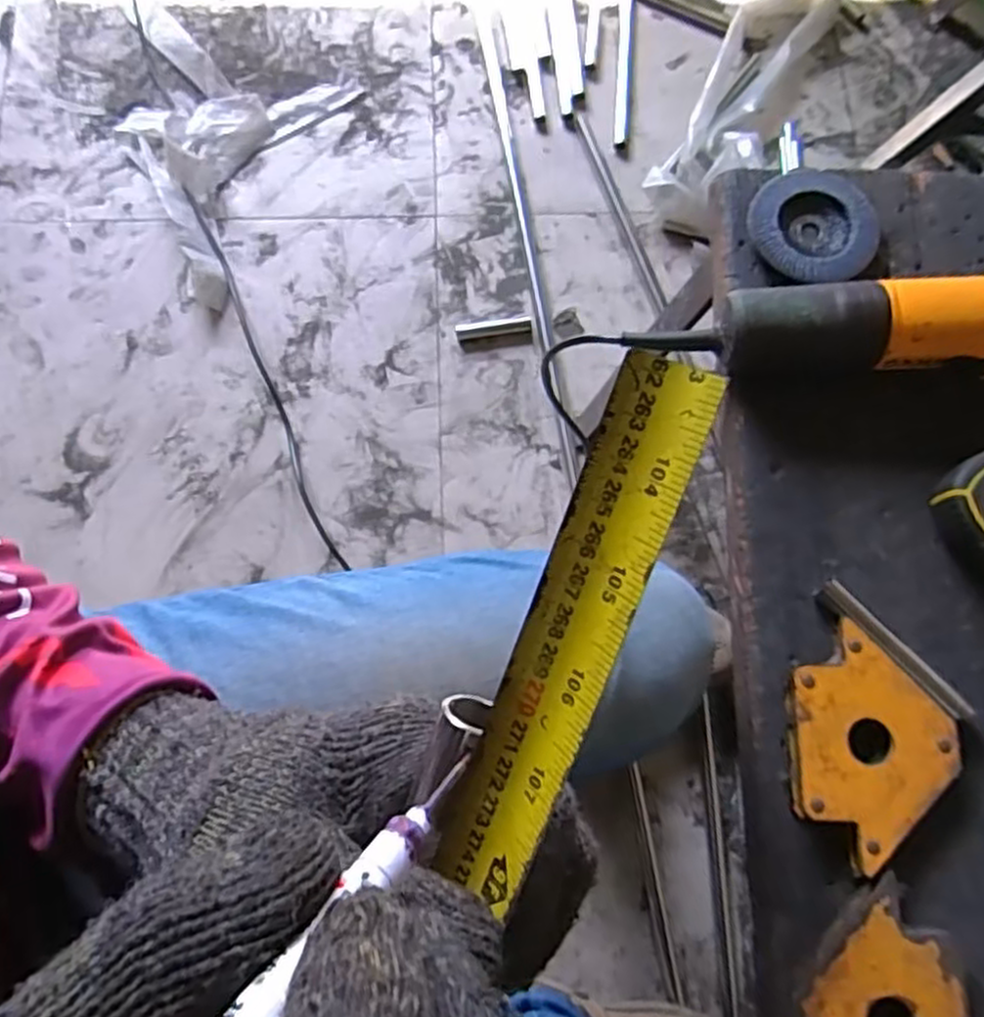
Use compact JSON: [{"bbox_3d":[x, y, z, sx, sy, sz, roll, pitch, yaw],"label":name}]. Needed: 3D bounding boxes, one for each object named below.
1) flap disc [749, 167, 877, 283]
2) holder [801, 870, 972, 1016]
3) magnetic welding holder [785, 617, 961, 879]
[{"bbox_3d":[0.243,-0.213,0.581,0.094,0.017,0.092,0,76,-2],"label":"flap disc"},{"bbox_3d":[0.233,0.295,0.440,0.107,0.021,0.108,-42,81,-11],"label":"holder"},{"bbox_3d":[0.228,0.148,0.480,0.109,0.022,0.106,-42,81,-11],"label":"magnetic welding holder"}]

